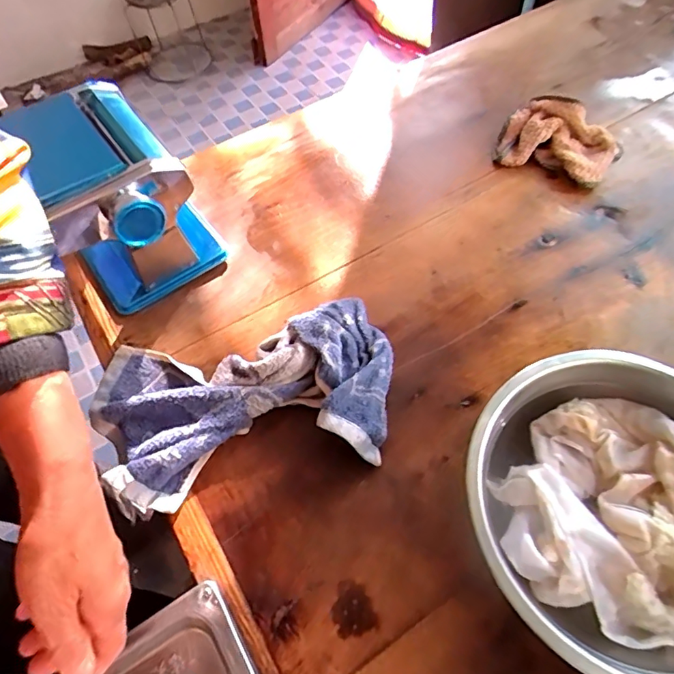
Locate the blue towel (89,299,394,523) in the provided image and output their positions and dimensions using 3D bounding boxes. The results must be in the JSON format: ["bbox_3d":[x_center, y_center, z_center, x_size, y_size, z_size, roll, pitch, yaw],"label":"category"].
[{"bbox_3d":[-0.084,0.051,0.444,0.261,0.049,0.157,-11,58,-6],"label":"blue towel"}]

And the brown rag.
[{"bbox_3d":[0.280,-0.249,0.622,0.136,0.045,0.117,27,62,17],"label":"brown rag"}]

